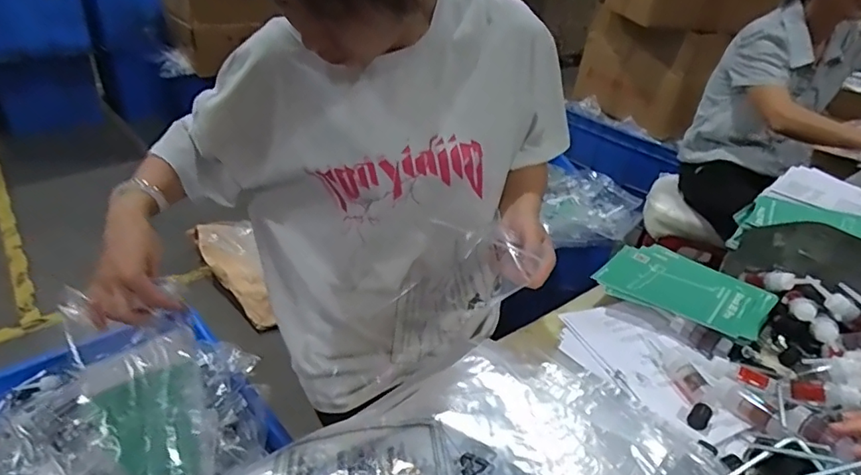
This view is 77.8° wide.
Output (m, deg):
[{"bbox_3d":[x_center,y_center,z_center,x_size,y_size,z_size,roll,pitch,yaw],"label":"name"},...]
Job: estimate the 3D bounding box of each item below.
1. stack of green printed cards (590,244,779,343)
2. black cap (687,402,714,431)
[{"bbox_3d":[0.347,0.064,0.728,0.201,0.016,0.154,27,39,28],"label":"stack of green printed cards"},{"bbox_3d":[0.283,0.189,0.561,0.020,0.014,0.032,27,39,28],"label":"black cap"}]

